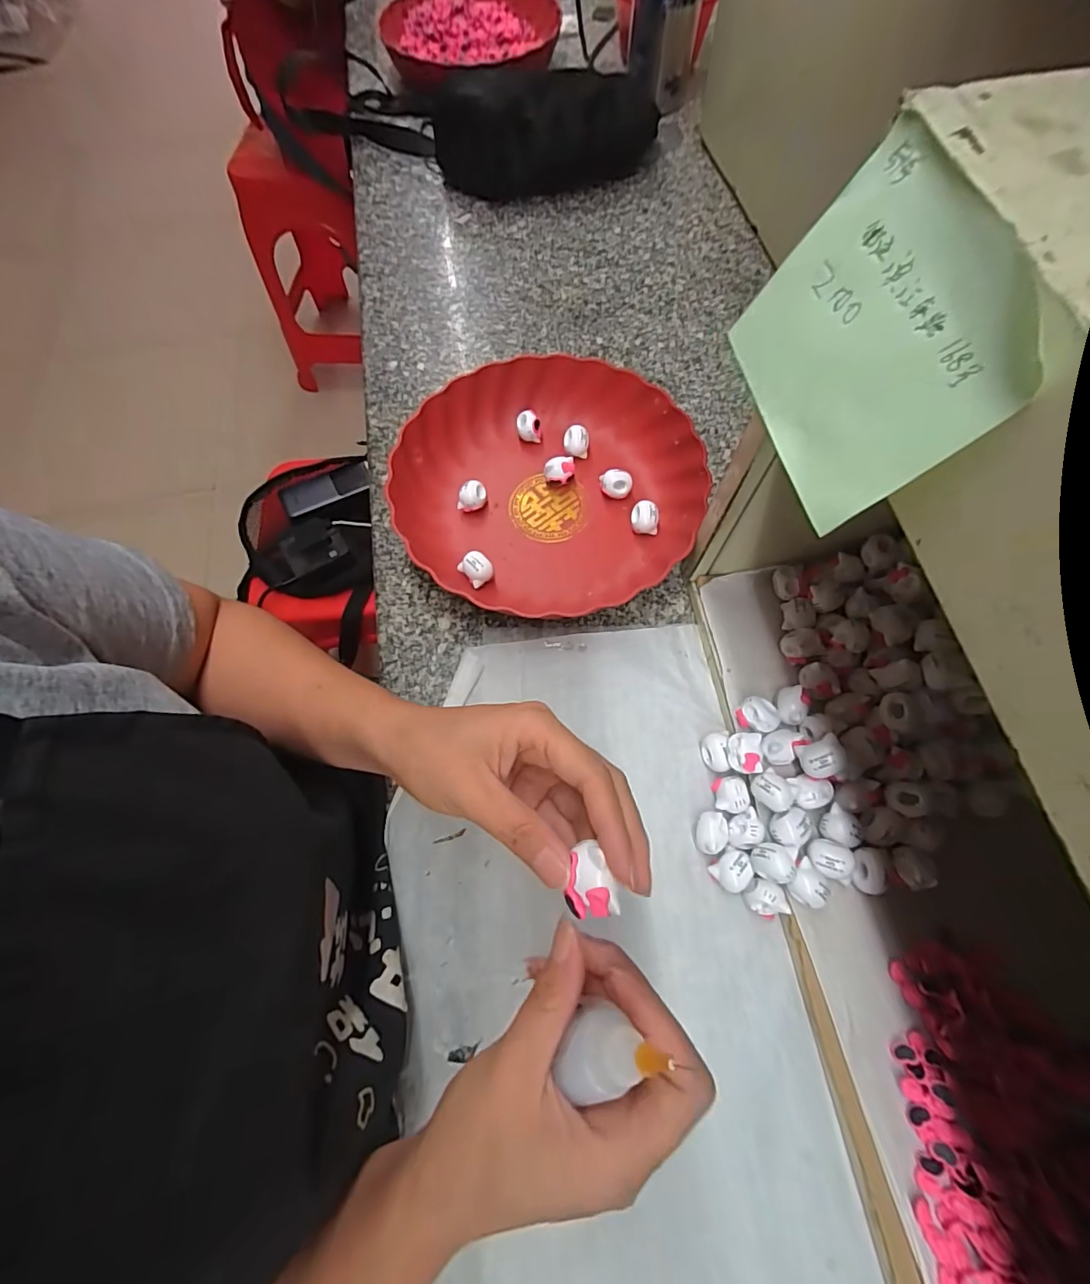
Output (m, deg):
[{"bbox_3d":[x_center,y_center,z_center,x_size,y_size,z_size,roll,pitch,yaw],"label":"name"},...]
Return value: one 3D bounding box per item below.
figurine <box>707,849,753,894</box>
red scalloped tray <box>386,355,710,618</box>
[{"bbox_3d":[0.117,0.143,0.311,0.023,0.021,0.022,-1,68,2],"label":"figurine"},{"bbox_3d":[0.004,-0.130,0.407,0.234,0.047,0.209,8,69,5],"label":"red scalloped tray"}]

